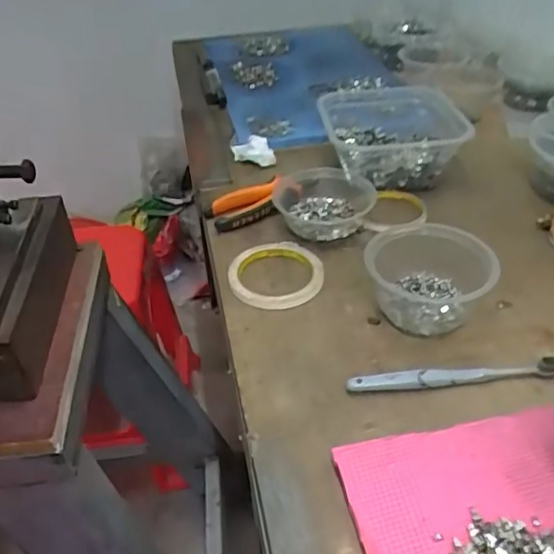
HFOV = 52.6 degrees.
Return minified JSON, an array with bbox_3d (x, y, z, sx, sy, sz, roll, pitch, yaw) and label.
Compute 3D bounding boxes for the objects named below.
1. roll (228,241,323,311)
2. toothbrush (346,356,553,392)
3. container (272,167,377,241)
[{"bbox_3d":[-0.001,-0.003,0.586,0.095,0.013,0.094,-3,39,3],"label":"roll"},{"bbox_3d":[0.147,0.083,0.468,0.176,0.014,0.015,-5,39,1],"label":"toothbrush"},{"bbox_3d":[0.059,-0.090,0.663,0.117,0.042,0.119,-1,40,1],"label":"container"}]

